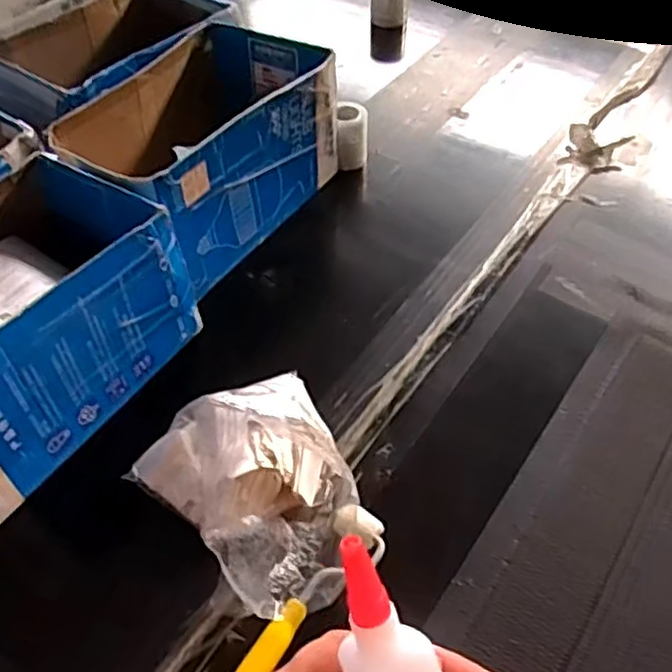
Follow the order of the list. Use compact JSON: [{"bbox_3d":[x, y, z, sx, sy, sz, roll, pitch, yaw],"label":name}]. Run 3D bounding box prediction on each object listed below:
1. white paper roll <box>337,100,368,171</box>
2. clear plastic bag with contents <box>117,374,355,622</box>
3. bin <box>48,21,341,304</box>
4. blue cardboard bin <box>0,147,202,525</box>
[{"bbox_3d":[0.020,-0.240,0.829,0.036,0.065,0.047,0,50,0],"label":"white paper roll"},{"bbox_3d":[-0.050,0.109,0.527,0.158,0.071,0.185,-31,56,-23],"label":"clear plastic bag with contents"},{"bbox_3d":[-0.137,-0.198,0.742,0.180,0.145,0.290,24,54,19],"label":"bin"},{"bbox_3d":[-0.275,-0.008,0.585,0.174,0.142,0.273,27,55,21],"label":"blue cardboard bin"}]

